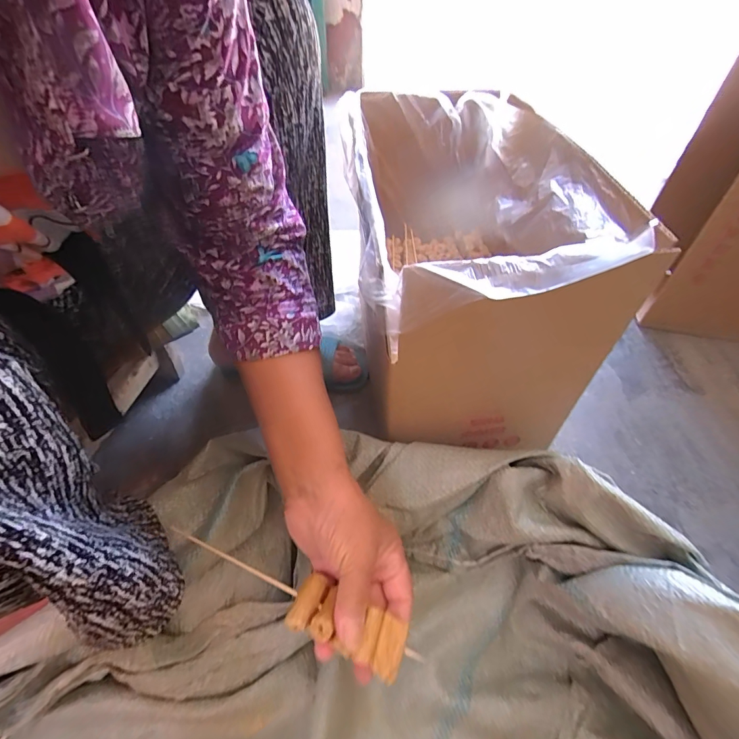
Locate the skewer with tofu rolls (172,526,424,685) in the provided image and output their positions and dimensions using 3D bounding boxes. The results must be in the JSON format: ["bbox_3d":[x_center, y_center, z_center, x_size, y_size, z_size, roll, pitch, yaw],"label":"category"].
[{"bbox_3d":[-0.067,0.172,0.313,0.219,0.024,0.037,17,56,21],"label":"skewer with tofu rolls"}]

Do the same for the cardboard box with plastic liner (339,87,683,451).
[{"bbox_3d":[0.099,-0.143,0.440,0.204,0.229,0.396,1,54,0],"label":"cardboard box with plastic liner"}]

